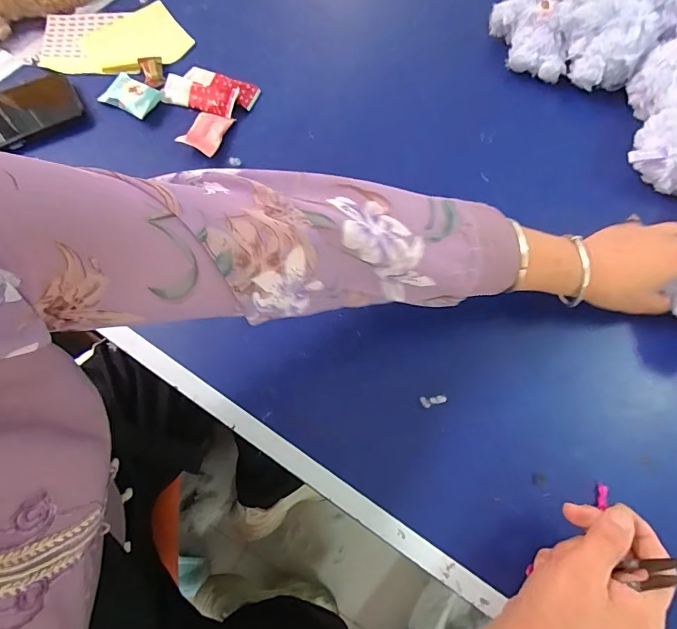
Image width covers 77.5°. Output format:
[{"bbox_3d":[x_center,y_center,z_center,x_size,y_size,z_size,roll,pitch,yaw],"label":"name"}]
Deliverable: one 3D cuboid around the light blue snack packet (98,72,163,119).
[{"bbox_3d":[-0.243,-0.258,0.497,0.061,0.012,0.043,27,70,8],"label":"light blue snack packet"}]

